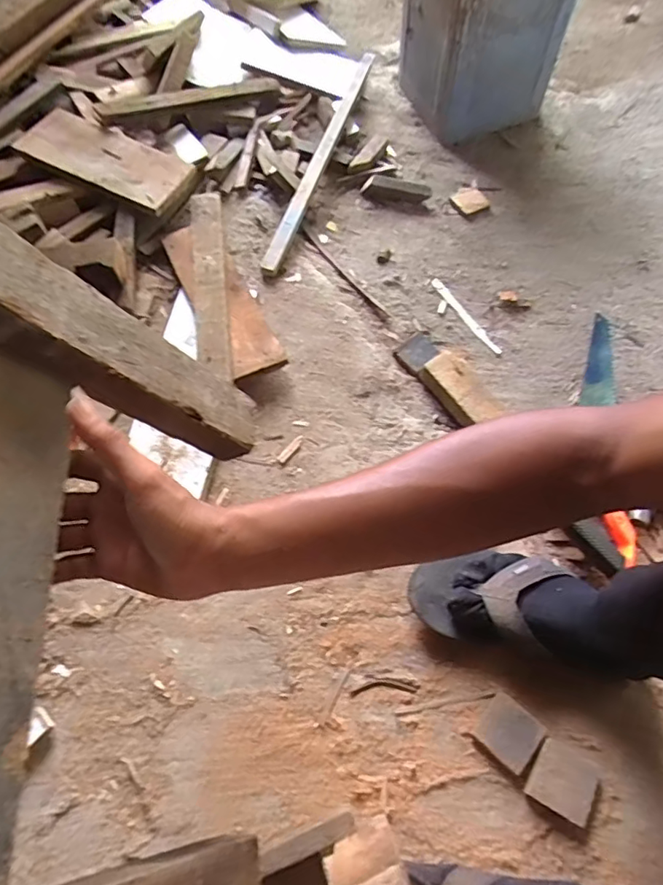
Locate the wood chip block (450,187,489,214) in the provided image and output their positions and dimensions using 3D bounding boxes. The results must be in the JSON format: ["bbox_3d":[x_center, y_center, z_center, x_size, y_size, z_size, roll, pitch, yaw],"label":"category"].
[{"bbox_3d":[0.253,-0.444,0.984,0.054,0.007,0.054,-23,65,-10],"label":"wood chip block"}]

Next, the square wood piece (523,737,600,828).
[{"bbox_3d":[0.235,0.341,0.544,0.063,0.017,0.059,27,67,14],"label":"square wood piece"}]

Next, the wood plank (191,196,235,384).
[{"bbox_3d":[-0.183,-0.252,0.815,0.052,0.017,0.356,-1,63,-17],"label":"wood plank"}]

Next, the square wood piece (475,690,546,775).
[{"bbox_3d":[0.186,0.302,0.562,0.055,0.017,0.054,37,70,18],"label":"square wood piece"}]

